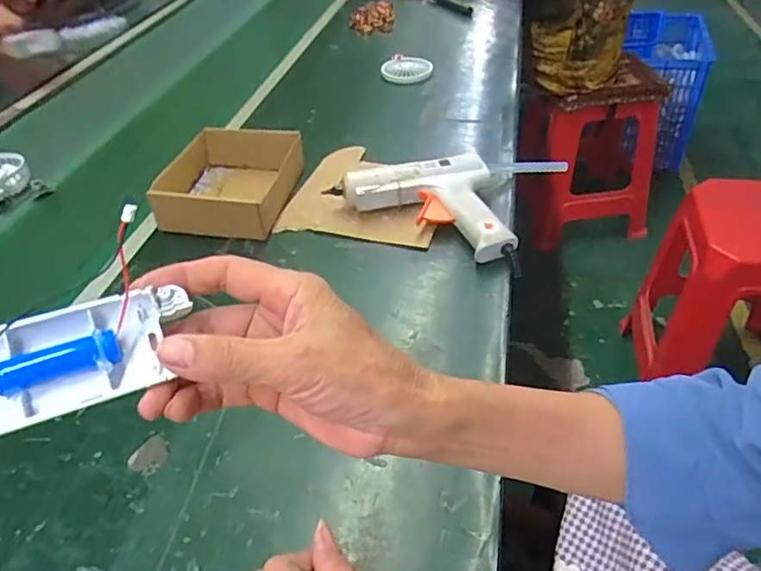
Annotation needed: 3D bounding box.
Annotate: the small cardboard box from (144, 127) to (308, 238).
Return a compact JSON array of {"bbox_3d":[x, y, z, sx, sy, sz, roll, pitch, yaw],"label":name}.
[{"bbox_3d":[-0.185,-0.129,0.706,0.150,0.054,0.167,6,42,11],"label":"small cardboard box"}]

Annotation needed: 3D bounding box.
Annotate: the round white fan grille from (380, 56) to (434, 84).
[{"bbox_3d":[0.047,-0.386,1.014,0.090,0.023,0.097,-2,41,2],"label":"round white fan grille"}]

